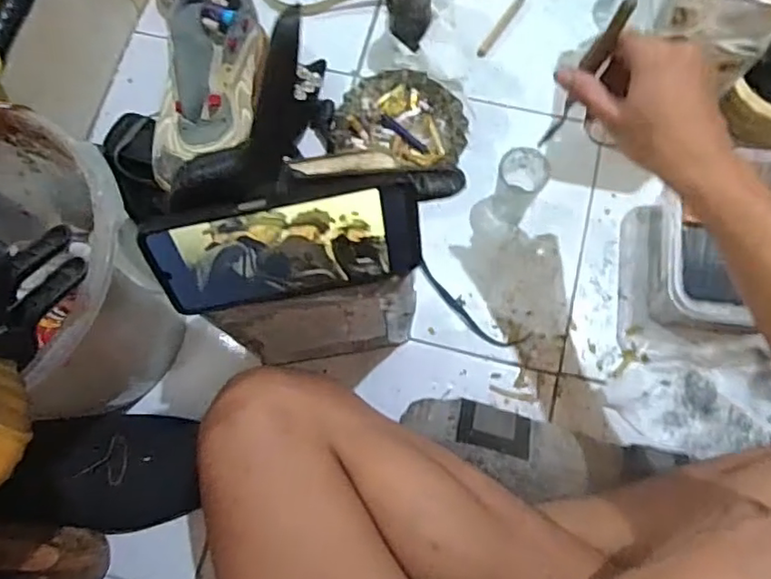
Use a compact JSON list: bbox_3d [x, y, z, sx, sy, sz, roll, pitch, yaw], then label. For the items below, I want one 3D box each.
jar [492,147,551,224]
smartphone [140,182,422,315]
[{"bbox_3d":[0.140,-0.111,0.631,0.047,0.081,0.052,24,76,8],"label":"jar"},{"bbox_3d":[-0.059,-0.024,0.380,0.164,0.078,0.005,-11,47,-4],"label":"smartphone"}]

